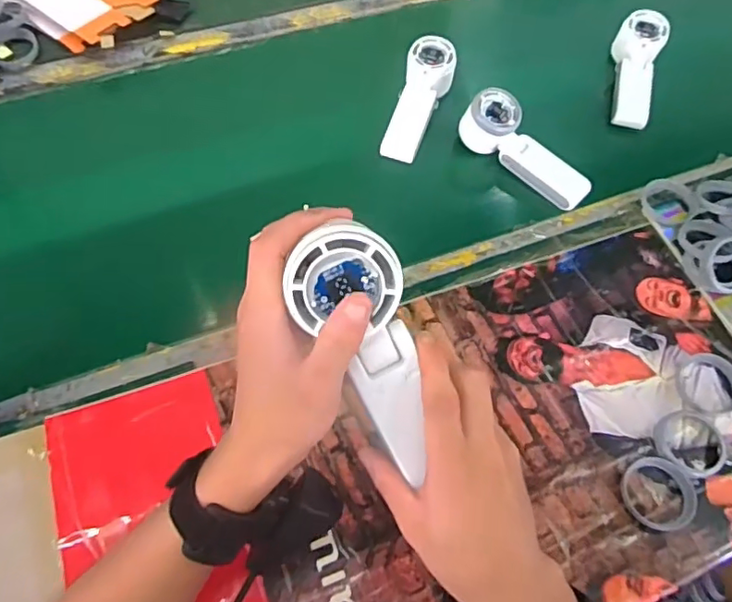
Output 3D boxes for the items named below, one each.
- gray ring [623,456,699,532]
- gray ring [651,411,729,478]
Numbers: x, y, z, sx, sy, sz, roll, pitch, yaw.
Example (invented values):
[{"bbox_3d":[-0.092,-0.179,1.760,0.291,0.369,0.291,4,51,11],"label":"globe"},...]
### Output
[{"bbox_3d":[0.253,0.166,0.491,0.058,0.015,0.059,2,61,-3],"label":"gray ring"},{"bbox_3d":[0.293,0.125,0.512,0.059,0.011,0.062,2,61,-3],"label":"gray ring"}]

